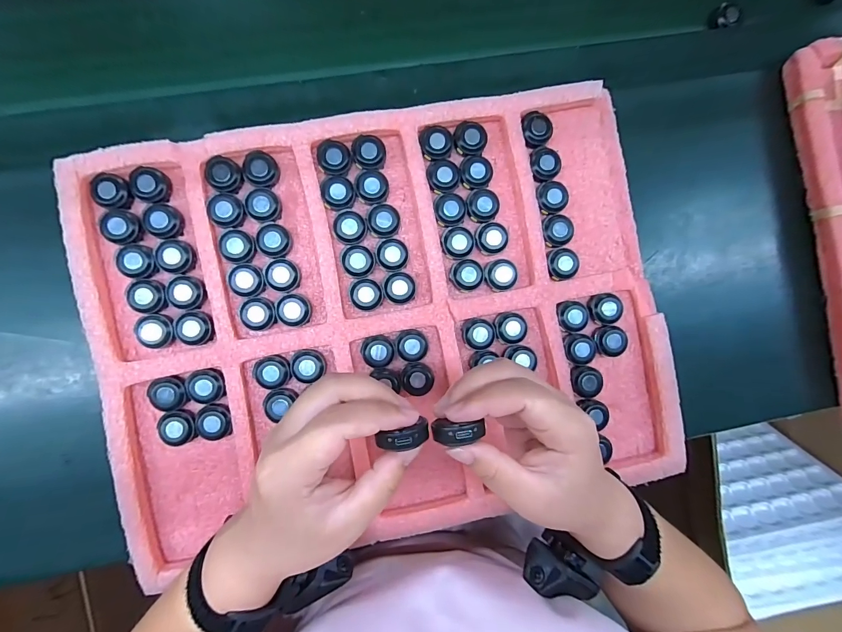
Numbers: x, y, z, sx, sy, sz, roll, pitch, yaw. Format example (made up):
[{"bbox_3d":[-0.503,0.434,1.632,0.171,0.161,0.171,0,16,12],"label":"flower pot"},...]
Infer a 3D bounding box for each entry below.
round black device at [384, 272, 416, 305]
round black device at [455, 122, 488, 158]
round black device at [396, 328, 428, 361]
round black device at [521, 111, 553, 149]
[{"bbox_3d":[-0.019,-0.025,0.337,0.028,0.012,0.027,0,87,-4],"label":"round black device"},{"bbox_3d":[0.045,-0.162,0.342,0.030,0.012,0.029,0,87,-4],"label":"round black device"},{"bbox_3d":[-0.008,0.026,0.336,0.028,0.012,0.028,0,87,-4],"label":"round black device"},{"bbox_3d":[0.106,-0.172,0.344,0.027,0.009,0.031,-32,90,-5],"label":"round black device"}]

